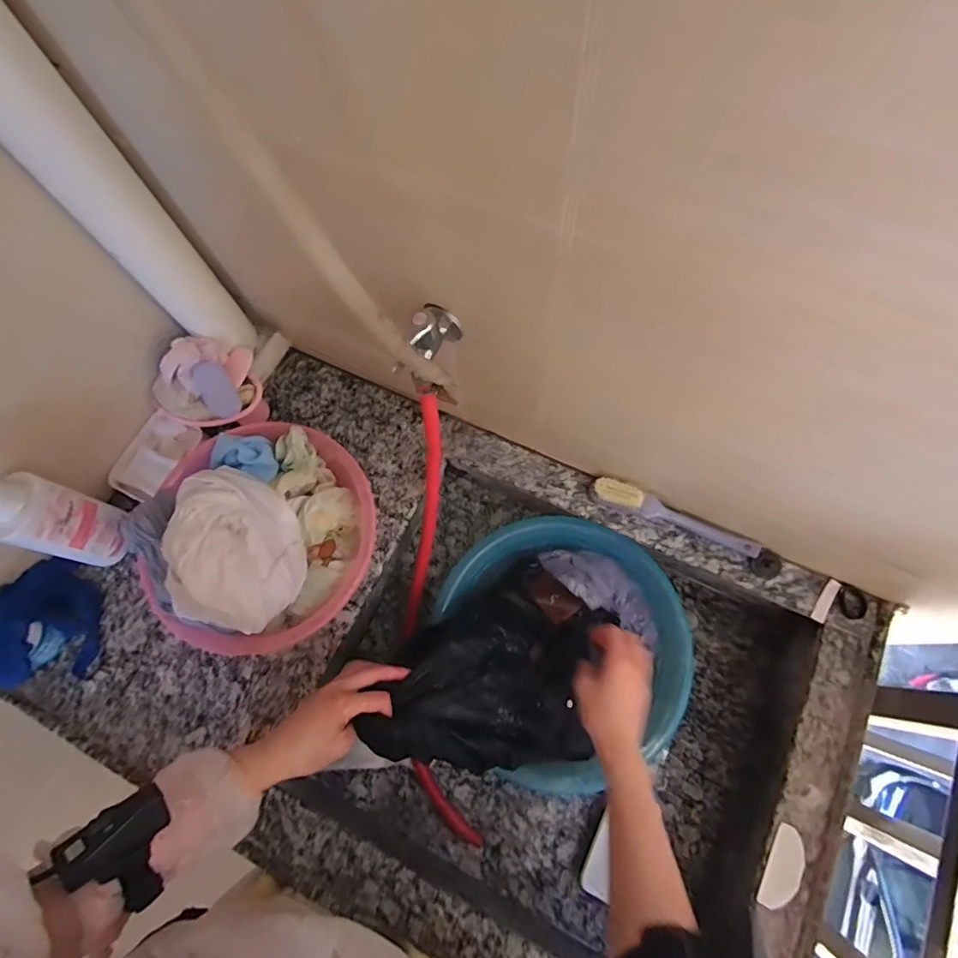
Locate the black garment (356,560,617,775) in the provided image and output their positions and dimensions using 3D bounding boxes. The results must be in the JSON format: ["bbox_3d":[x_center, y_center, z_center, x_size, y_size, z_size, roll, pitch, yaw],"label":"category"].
[{"bbox_3d":[0.036,0.225,0.649,0.251,0.174,0.259,-1,70,2],"label":"black garment"}]

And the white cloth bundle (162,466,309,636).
[{"bbox_3d":[-0.266,0.073,0.561,0.130,0.092,0.171,11,72,7],"label":"white cloth bundle"}]

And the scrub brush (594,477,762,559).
[{"bbox_3d":[0.257,0.047,0.667,0.216,0.057,0.029,20,74,9],"label":"scrub brush"}]

